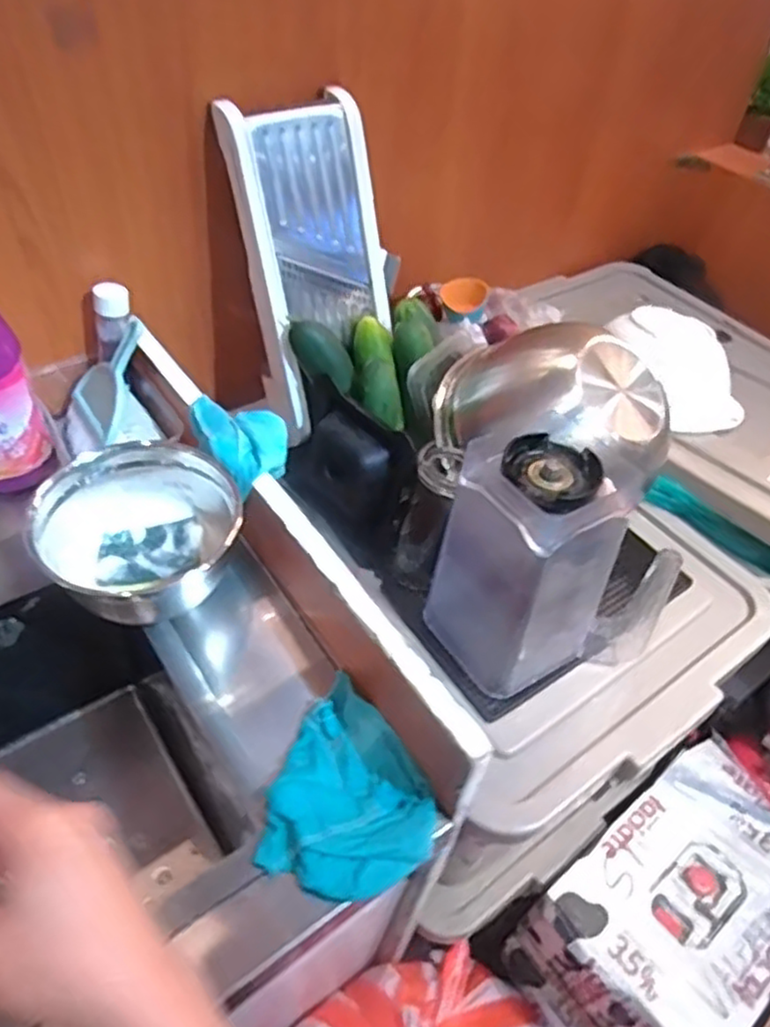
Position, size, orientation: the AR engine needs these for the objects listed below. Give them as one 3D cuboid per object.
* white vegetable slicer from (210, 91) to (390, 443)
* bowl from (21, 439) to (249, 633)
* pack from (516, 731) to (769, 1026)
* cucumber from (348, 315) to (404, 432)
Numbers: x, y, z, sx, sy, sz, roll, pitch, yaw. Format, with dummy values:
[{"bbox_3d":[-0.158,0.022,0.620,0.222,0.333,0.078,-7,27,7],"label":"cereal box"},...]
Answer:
[{"bbox_3d":[-0.074,-0.259,0.751,0.150,0.317,0.033,-23,30,-24],"label":"white vegetable slicer"},{"bbox_3d":[-0.210,0.019,0.610,0.166,0.070,0.158,3,47,-3],"label":"bowl"},{"bbox_3d":[0.386,0.519,0.934,0.339,0.192,0.229,-31,57,-30],"label":"pack"},{"bbox_3d":[-0.011,-0.152,0.758,0.048,0.035,0.125,-7,75,-12],"label":"cucumber"}]

